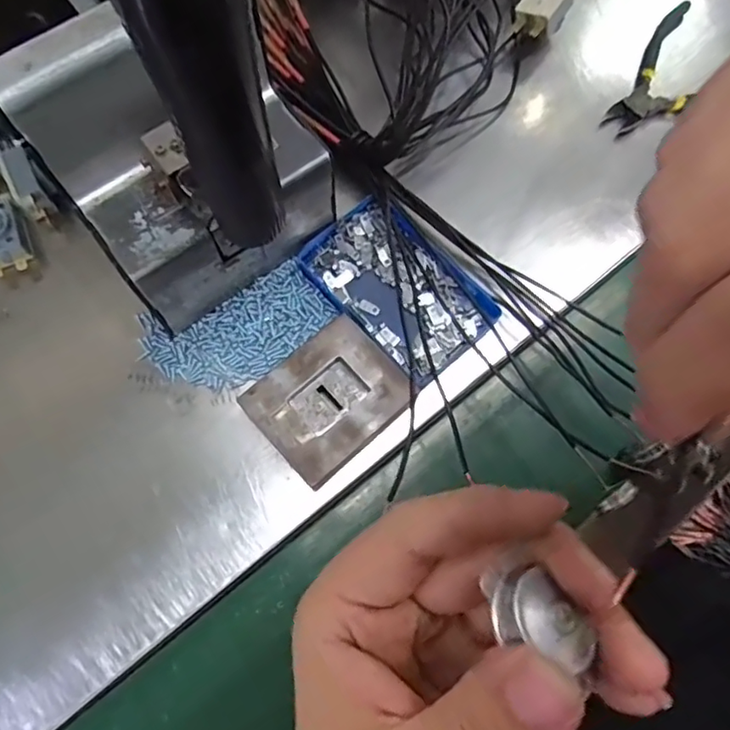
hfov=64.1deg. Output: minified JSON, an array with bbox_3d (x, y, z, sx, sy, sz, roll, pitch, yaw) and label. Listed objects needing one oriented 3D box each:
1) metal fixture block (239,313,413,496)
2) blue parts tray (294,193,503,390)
[{"bbox_3d":[-0.019,0.020,0.329,0.078,0.025,0.066,-41,78,-12],"label":"metal fixture block"},{"bbox_3d":[0.020,-0.049,0.358,0.069,0.014,0.113,-42,79,-13],"label":"blue parts tray"}]

